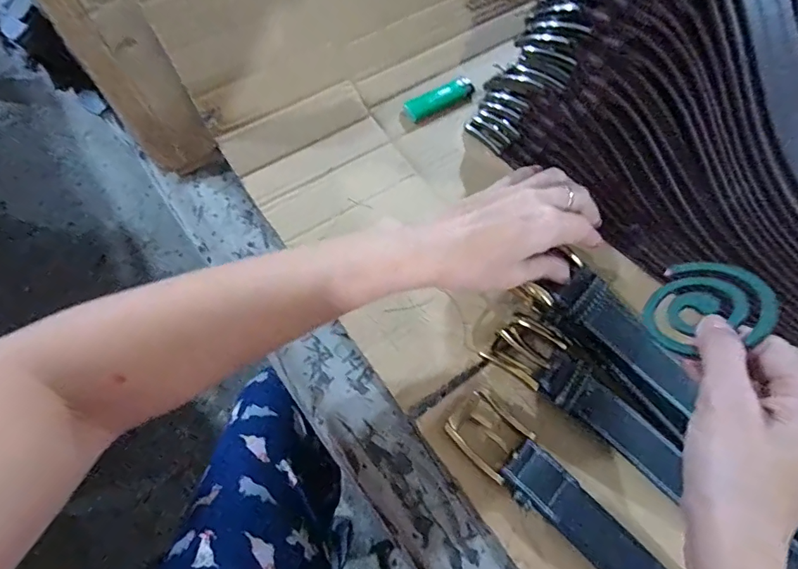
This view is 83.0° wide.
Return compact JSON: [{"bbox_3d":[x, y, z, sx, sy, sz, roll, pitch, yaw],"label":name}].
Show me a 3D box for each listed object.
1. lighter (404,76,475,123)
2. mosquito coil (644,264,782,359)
[{"bbox_3d":[0.041,-0.197,0.474,0.077,0.013,0.025,-28,69,-13],"label":"lighter"},{"bbox_3d":[0.186,0.014,0.273,0.069,0.006,0.064,-24,39,21],"label":"mosquito coil"}]

